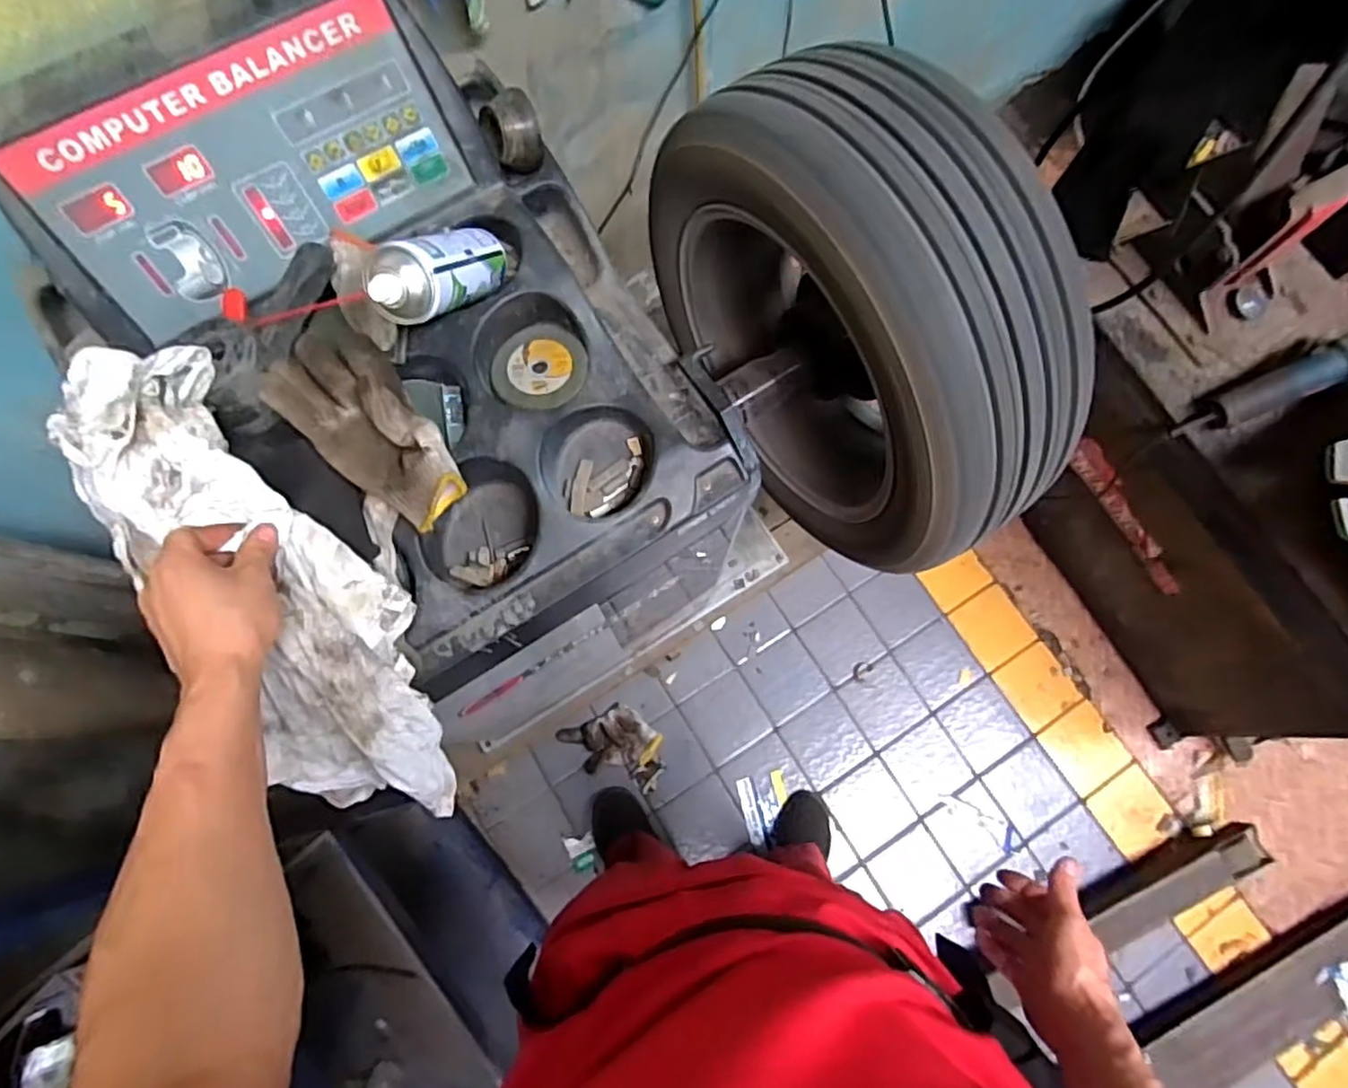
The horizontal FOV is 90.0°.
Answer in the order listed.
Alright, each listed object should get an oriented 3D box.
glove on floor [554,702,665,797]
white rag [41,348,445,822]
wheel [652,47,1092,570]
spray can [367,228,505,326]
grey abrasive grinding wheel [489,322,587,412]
[{"bbox_3d":[-0.121,0.417,1.408,0.228,0.039,0.150,31,77,8],"label":"glove on floor"},{"bbox_3d":[-0.330,0.062,0.577,0.161,0.094,0.474,-30,107,-8],"label":"white rag"},{"bbox_3d":[0.211,-0.248,0.817,0.192,0.494,0.546,-31,77,-8],"label":"wheel"},{"bbox_3d":[-0.207,-0.249,0.612,0.058,0.062,0.190,22,37,6],"label":"spray can"},{"bbox_3d":[-0.137,-0.177,0.677,0.093,0.015,0.094,0,74,0],"label":"grey abrasive grinding wheel"}]

